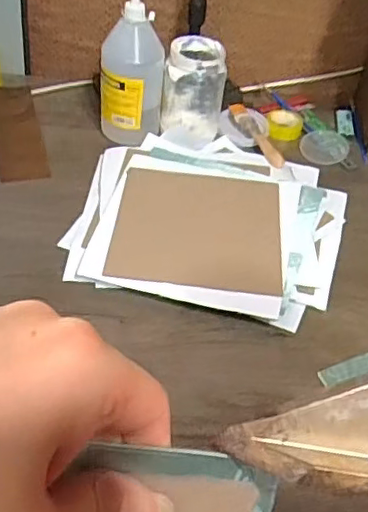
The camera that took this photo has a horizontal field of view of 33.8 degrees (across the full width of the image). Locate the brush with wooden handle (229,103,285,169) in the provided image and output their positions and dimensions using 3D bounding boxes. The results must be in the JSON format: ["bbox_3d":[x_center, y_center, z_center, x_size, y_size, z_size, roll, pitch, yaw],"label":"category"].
[{"bbox_3d":[0.098,-0.161,0.807,0.026,0.016,0.134,-12,48,-20],"label":"brush with wooden handle"}]

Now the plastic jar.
[{"bbox_3d":[0.014,-0.210,0.770,0.074,0.103,0.079,7,44,-1],"label":"plastic jar"}]

